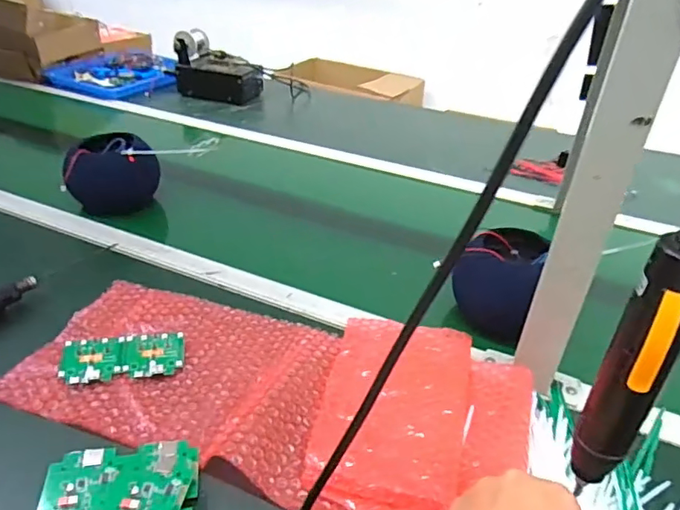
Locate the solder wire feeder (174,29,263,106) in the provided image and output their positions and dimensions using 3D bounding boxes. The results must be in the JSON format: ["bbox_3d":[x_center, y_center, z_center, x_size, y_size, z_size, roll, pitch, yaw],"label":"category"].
[{"bbox_3d":[-0.298,-0.457,1.300,0.203,0.144,0.133,5,33,1],"label":"solder wire feeder"}]

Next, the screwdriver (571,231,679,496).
[{"bbox_3d":[0.167,0.057,0.290,0.035,0.213,0.032,-22,42,-34],"label":"screwdriver"}]

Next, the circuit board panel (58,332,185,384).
[{"bbox_3d":[-0.219,0.102,0.531,0.115,0.008,0.055,-5,34,-13],"label":"circuit board panel"}]

